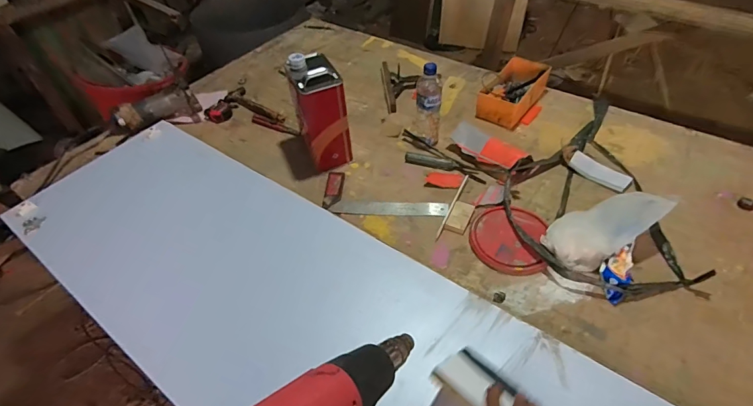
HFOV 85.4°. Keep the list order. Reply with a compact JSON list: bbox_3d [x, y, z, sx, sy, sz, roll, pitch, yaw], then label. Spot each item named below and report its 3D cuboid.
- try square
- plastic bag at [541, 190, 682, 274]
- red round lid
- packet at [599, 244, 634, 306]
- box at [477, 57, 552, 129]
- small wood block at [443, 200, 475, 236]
[{"bbox_3d":[0.021,-0.020,1.008,0.295,0.023,0.130,1,46,4],"label":"try square"},{"bbox_3d":[0.462,0.042,0.827,0.248,0.069,0.121,-28,48,2],"label":"plastic bag"},{"bbox_3d":[0.284,0.072,0.883,0.152,0.024,0.178,11,47,13],"label":"red round lid"},{"bbox_3d":[0.462,0.134,0.783,0.052,0.024,0.116,18,78,19],"label":"packet"},{"bbox_3d":[0.400,-0.323,1.193,0.140,0.087,0.237,25,52,24],"label":"box"},{"bbox_3d":[0.191,0.032,0.931,0.048,0.011,0.091,18,50,19],"label":"small wood block"}]

